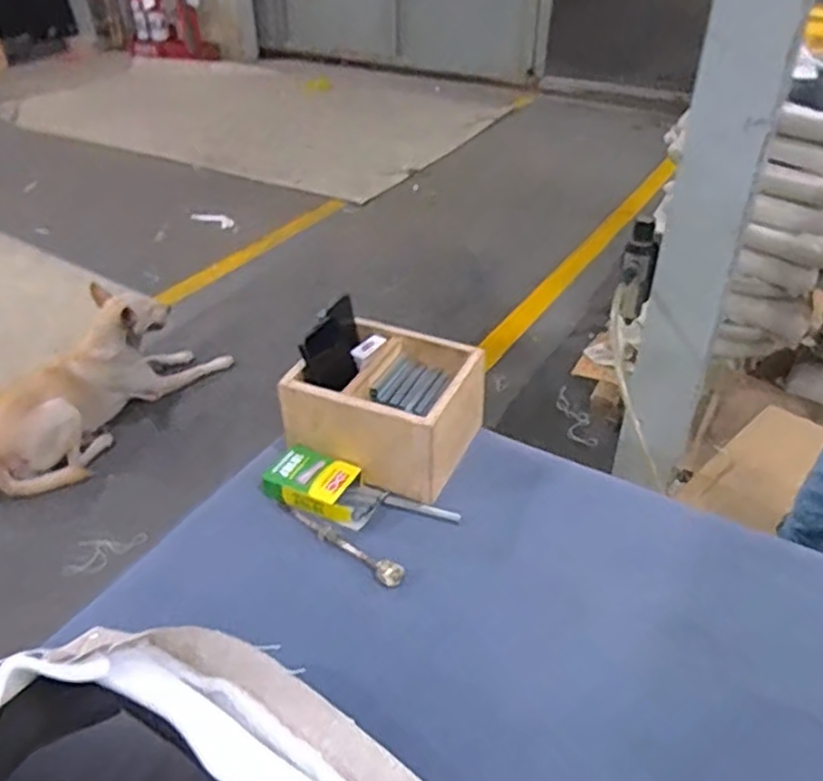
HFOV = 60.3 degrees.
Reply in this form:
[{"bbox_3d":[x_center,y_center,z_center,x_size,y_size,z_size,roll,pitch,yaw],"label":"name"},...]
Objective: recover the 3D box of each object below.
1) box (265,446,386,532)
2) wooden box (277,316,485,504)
[{"bbox_3d":[-0.113,0.124,0.925,0.150,0.031,0.087,12,39,17],"label":"box"},{"bbox_3d":[-0.031,0.016,0.988,0.224,0.119,0.206,17,40,21],"label":"wooden box"}]

